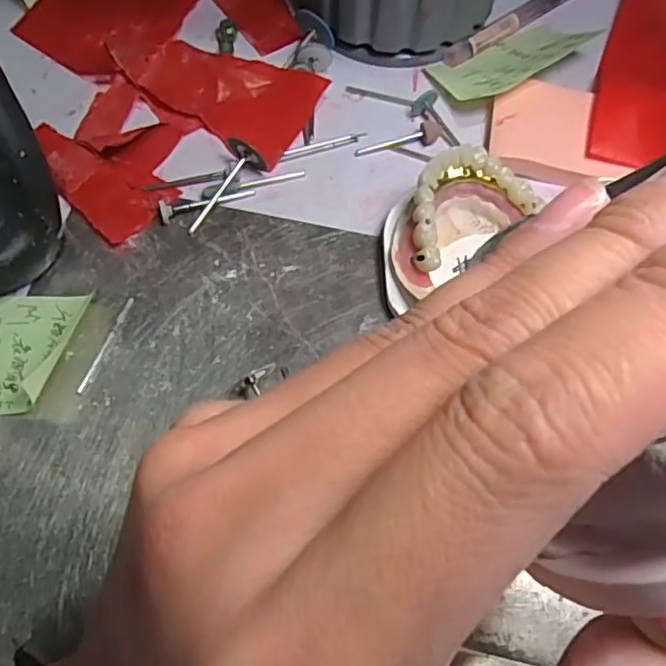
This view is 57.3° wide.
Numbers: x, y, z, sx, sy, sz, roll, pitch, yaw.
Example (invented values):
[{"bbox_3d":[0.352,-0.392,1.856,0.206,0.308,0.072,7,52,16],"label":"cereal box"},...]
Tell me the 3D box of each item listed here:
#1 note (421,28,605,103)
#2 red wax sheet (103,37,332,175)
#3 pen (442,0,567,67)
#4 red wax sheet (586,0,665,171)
[{"bbox_3d":[0.091,-0.139,0.305,0.083,0.015,0.041,-27,67,-13],"label":"note"},{"bbox_3d":[-0.058,-0.125,0.300,0.108,0.010,0.053,32,67,14],"label":"red wax sheet"},{"bbox_3d":[0.105,-0.171,0.323,0.118,0.007,0.009,-35,69,-17],"label":"pen"},{"bbox_3d":[0.174,-0.127,0.300,0.078,0.015,0.144,22,65,10],"label":"red wax sheet"}]

